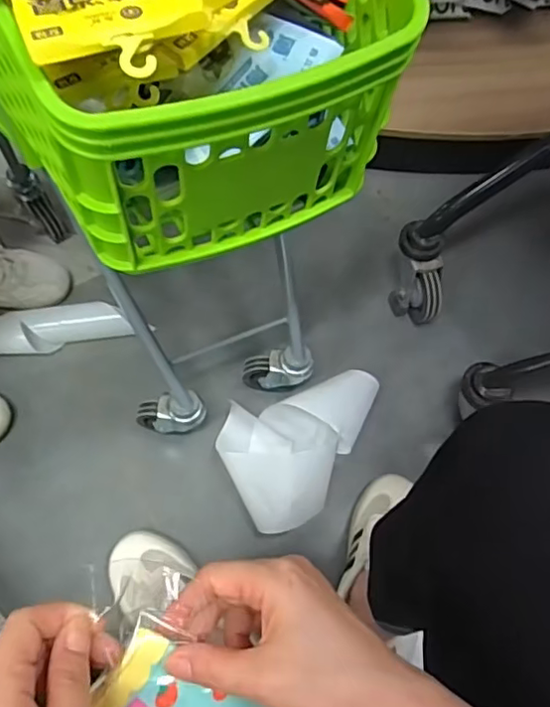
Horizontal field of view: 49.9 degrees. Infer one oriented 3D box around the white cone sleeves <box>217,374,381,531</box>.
[{"bbox_3d":[0.051,0.123,0.796,0.223,0.075,0.174,-19,66,-12],"label":"white cone sleeves"}]

